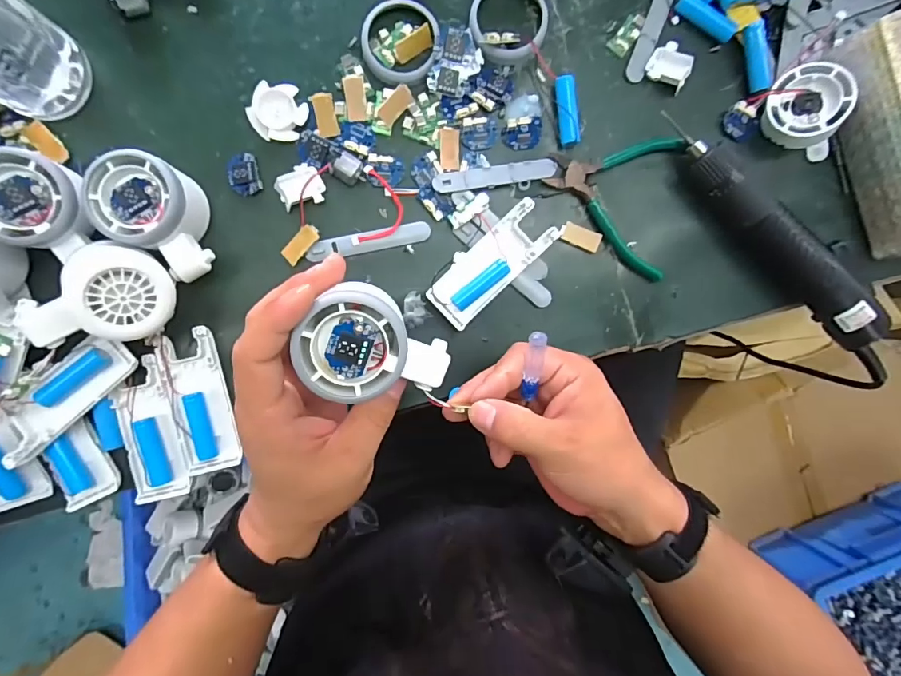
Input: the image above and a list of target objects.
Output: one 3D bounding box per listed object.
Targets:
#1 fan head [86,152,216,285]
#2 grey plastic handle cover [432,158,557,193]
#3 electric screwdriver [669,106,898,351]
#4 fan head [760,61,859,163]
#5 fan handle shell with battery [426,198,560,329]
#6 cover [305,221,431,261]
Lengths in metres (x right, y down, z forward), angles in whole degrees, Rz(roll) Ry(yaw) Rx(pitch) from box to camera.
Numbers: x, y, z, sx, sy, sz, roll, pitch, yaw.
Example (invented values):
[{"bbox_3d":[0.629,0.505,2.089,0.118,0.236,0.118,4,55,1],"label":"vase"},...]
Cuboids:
[{"bbox_3d":[-0.194,-0.083,0.316,0.078,0.051,0.060,31,90,-5],"label":"fan head"},{"bbox_3d":[0.034,-0.124,0.351,0.094,0.007,0.015,-10,94,-4],"label":"grey plastic handle cover"},{"bbox_3d":[0.250,-0.077,0.355,0.031,0.042,0.217,-45,95,-1],"label":"electric screwdriver"},{"bbox_3d":[0.278,-0.177,0.362,0.055,0.046,0.058,23,102,25],"label":"fan head"},{"bbox_3d":[0.031,-0.056,0.350,0.104,0.018,0.040,-44,95,-1],"label":"fan handle shell with battery"},{"bbox_3d":[-0.062,-0.074,0.350,0.093,0.004,0.015,-12,94,-4],"label":"cover"}]

